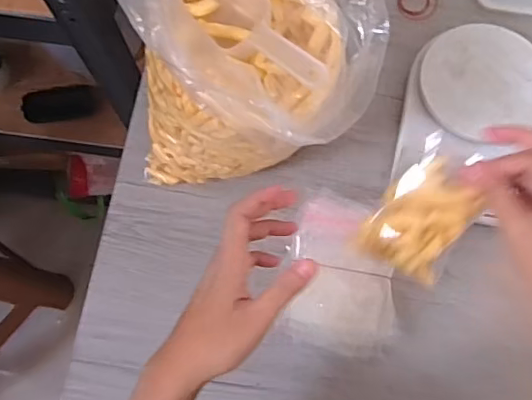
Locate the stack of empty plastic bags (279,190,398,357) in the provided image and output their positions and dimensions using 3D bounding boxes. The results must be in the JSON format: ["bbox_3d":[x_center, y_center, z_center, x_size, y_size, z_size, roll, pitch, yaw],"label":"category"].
[{"bbox_3d":[0.077,0.072,0.544,0.105,0.012,0.147,8,88,3],"label":"stack of empty plastic bags"}]

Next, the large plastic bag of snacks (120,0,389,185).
[{"bbox_3d":[-0.010,-0.115,0.476,0.196,0.268,0.173,20,75,7],"label":"large plastic bag of snacks"}]

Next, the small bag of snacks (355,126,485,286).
[{"bbox_3d":[0.111,0.008,0.391,0.061,0.103,0.026,29,31,15],"label":"small bag of snacks"}]

